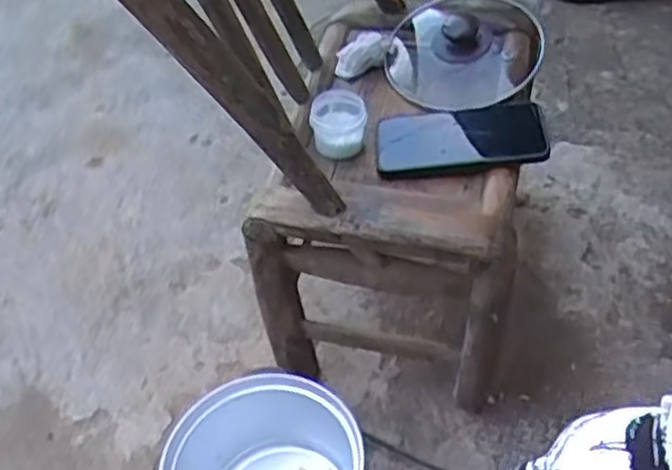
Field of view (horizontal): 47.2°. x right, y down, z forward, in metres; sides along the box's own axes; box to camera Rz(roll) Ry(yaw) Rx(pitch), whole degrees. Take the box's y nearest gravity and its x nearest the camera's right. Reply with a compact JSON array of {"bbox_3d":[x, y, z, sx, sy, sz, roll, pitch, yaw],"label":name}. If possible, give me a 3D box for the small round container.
[{"bbox_3d":[0.003,-0.113,0.772,0.055,0.041,0.063,-2,47,6],"label":"small round container"}]

